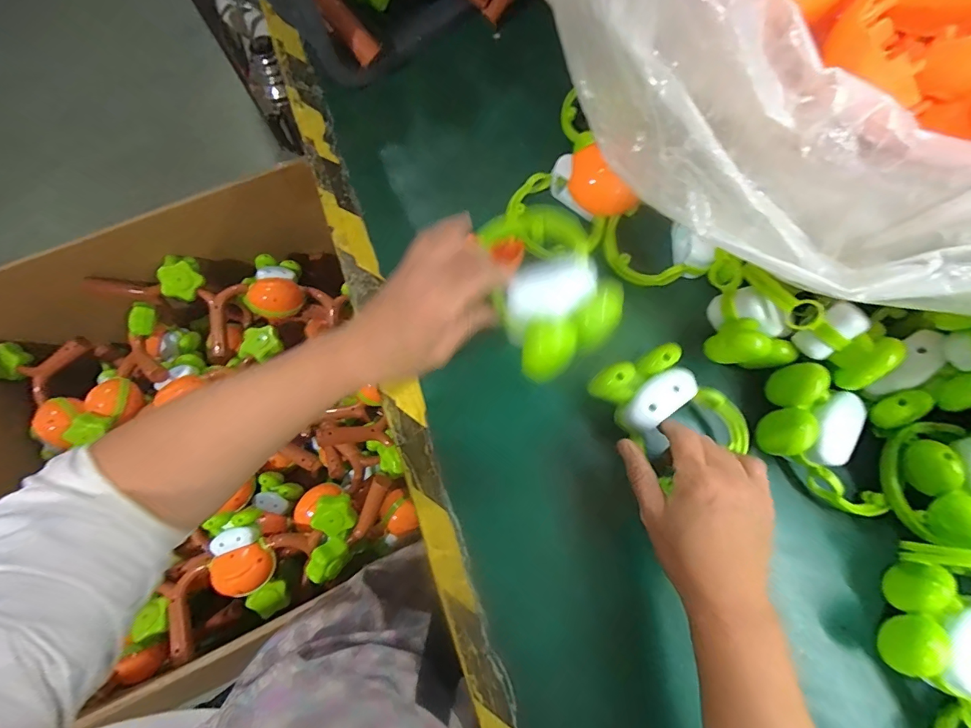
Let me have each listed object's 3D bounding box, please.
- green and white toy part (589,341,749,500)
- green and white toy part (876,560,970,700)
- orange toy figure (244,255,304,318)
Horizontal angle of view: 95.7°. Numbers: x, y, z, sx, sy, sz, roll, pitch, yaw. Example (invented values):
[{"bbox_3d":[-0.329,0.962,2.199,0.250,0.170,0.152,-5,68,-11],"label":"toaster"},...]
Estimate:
[{"bbox_3d":[0.161,0.038,0.375,0.090,0.030,0.118,-37,75,-10],"label":"green and white toy part"},{"bbox_3d":[0.348,0.203,0.340,0.057,0.062,0.081,19,73,7],"label":"green and white toy part"},{"bbox_3d":[-0.424,-0.156,0.889,0.115,0.064,0.118,5,72,2],"label":"orange toy figure"}]

